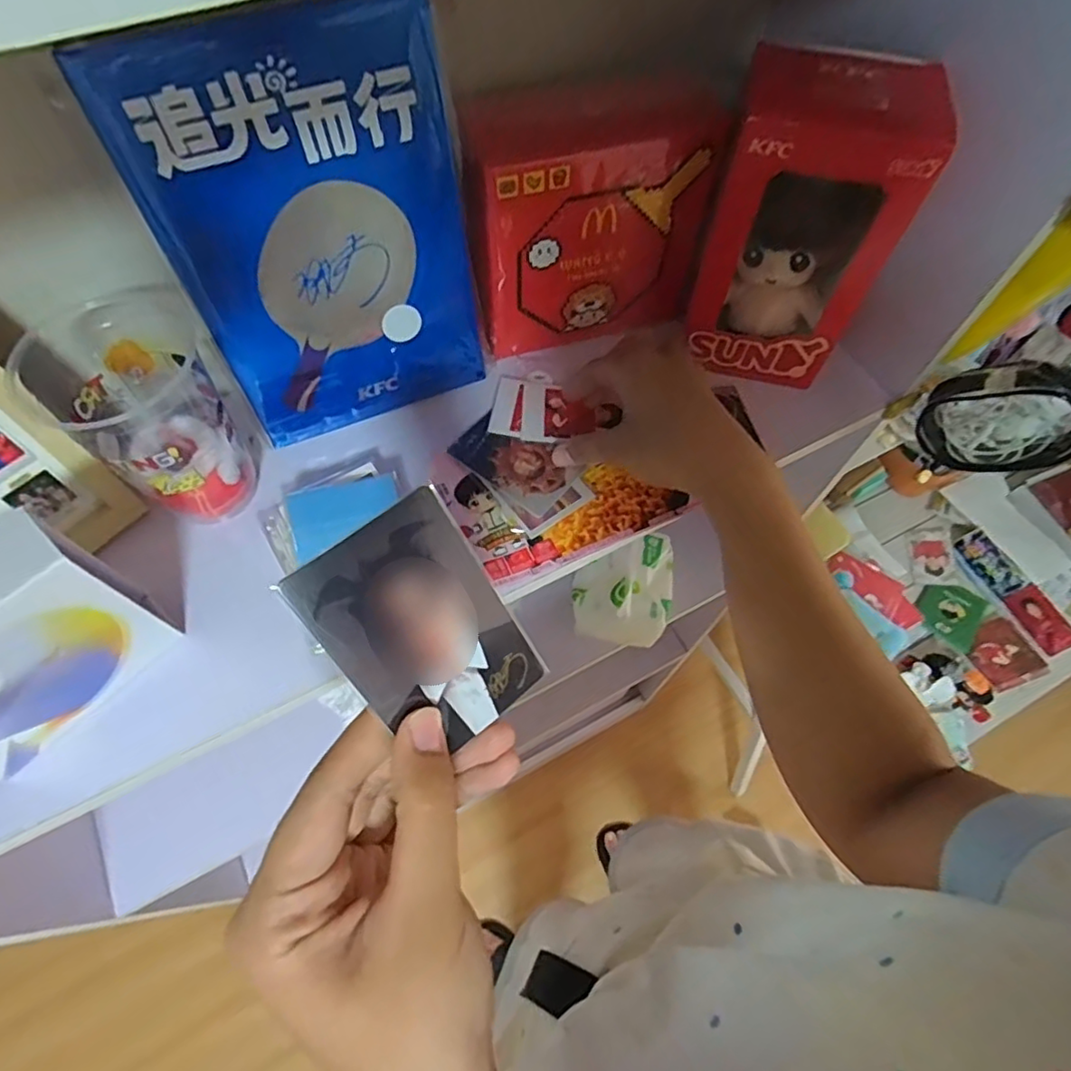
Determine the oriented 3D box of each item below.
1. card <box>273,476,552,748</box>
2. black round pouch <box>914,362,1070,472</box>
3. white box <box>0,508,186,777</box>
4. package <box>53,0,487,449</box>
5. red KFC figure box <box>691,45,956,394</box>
[{"bbox_3d":[-0.035,0.033,0.201,0.055,0.006,0.082,-37,113,-17],"label":"card"},{"bbox_3d":[0.328,-0.082,0.429,0.086,0.095,0.025,36,67,17],"label":"black round pouch"},{"bbox_3d":[-0.259,0.054,0.295,0.116,0.118,0.050,-41,70,-20],"label":"white box"},{"bbox_3d":[-0.115,-0.157,0.348,0.157,0.221,0.008,-22,55,-11],"label":"package"},{"bbox_3d":[0.166,-0.197,0.399,0.106,0.179,0.077,13,62,6],"label":"red KFC figure box"}]

